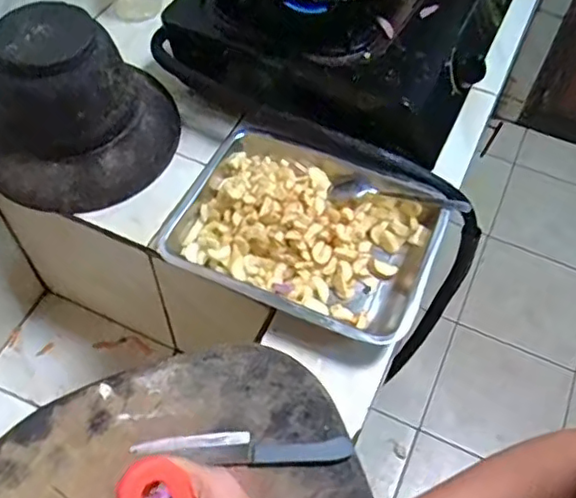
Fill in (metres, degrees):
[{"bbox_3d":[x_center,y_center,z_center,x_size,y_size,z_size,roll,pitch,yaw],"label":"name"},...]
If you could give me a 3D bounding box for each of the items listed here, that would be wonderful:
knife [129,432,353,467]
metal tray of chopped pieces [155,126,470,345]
[{"bbox_3d":[-0.037,0.169,0.521,0.179,0.010,0.026,2,55,-1],"label":"knife"},{"bbox_3d":[0.024,-0.022,0.688,0.277,0.071,0.216,23,57,13],"label":"metal tray of chopped pieces"}]

